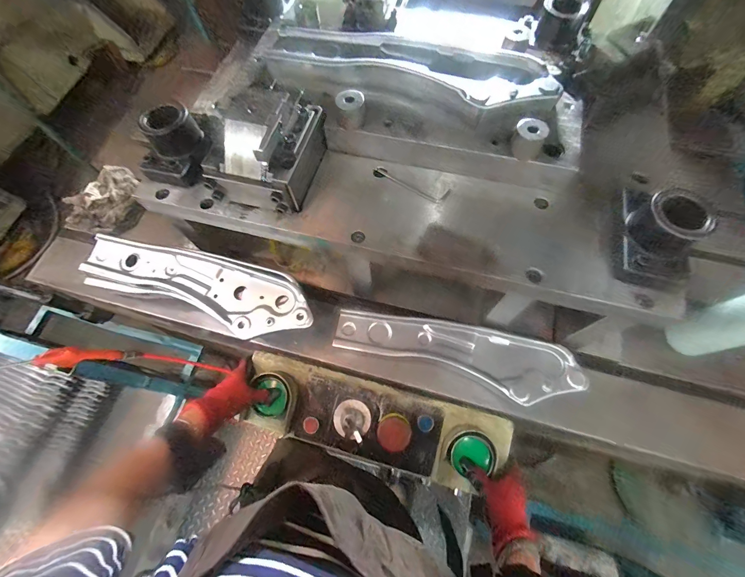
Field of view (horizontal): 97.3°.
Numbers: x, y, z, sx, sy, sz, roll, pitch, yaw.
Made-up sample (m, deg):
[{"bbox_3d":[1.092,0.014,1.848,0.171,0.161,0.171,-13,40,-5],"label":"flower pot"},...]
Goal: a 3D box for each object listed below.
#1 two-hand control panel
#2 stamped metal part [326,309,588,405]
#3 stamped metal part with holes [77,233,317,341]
[{"bbox_3d":[-0.005,0.244,0.606,0.486,0.068,0.138,12,67,8],"label":"two-hand control panel"},{"bbox_3d":[0.143,0.115,0.592,0.424,0.027,0.106,11,67,7],"label":"stamped metal part"},{"bbox_3d":[-0.315,-0.005,0.585,0.440,0.044,0.123,15,67,9],"label":"stamped metal part with holes"}]

